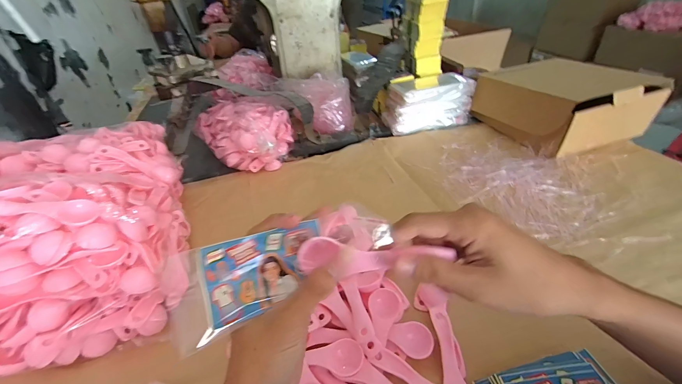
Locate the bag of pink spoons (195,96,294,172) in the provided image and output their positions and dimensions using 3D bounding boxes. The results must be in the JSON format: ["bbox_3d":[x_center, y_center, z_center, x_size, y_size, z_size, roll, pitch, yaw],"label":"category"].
[{"bbox_3d":[-0.217,-0.152,0.678,0.183,0.107,0.256,-19,40,-17],"label":"bag of pink spoons"}]

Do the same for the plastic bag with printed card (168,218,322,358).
[{"bbox_3d":[-0.065,0.065,0.220,0.110,0.063,0.009,-14,-7,-15],"label":"plastic bag with printed card"}]

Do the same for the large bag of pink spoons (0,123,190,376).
[{"bbox_3d":[-0.380,0.029,0.416,0.282,0.158,0.356,-13,38,-10],"label":"large bag of pink spoons"}]

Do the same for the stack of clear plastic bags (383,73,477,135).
[{"bbox_3d":[0.205,-0.220,0.729,0.203,0.093,0.112,-18,39,-16],"label":"stack of clear plastic bags"}]

